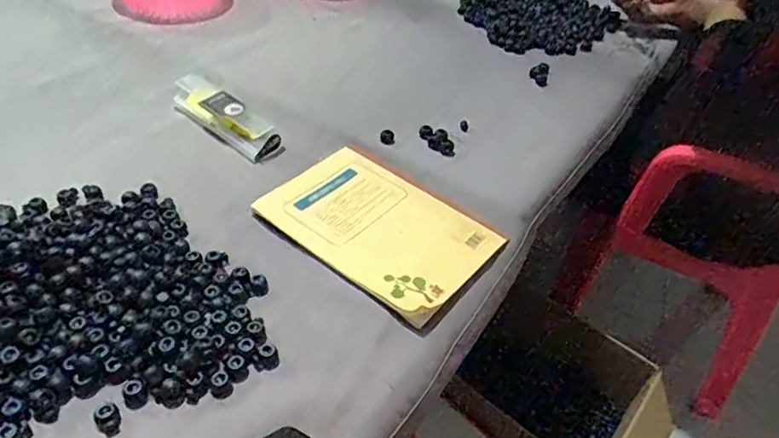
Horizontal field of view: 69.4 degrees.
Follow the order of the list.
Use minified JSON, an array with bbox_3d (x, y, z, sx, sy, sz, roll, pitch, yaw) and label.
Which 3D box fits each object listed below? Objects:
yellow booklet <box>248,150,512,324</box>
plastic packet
[{"bbox_3d":[-0.008,0.001,0.532,0.206,0.012,0.143,32,47,26],"label":"yellow booklet"},{"bbox_3d":[-0.183,-0.116,0.635,0.159,0.028,0.042,32,47,25],"label":"plastic packet"}]

